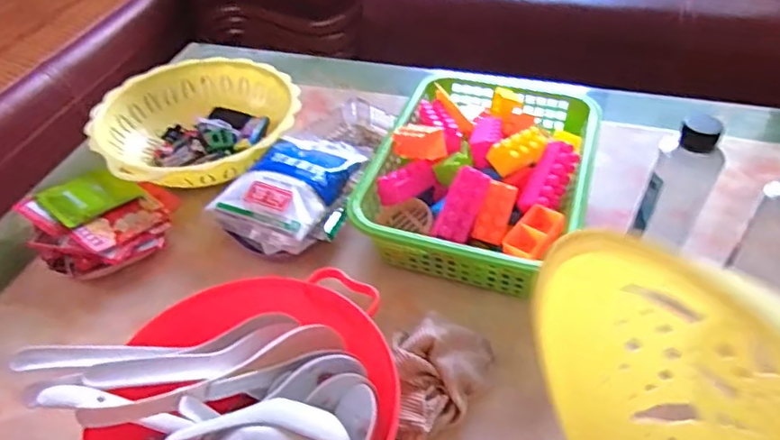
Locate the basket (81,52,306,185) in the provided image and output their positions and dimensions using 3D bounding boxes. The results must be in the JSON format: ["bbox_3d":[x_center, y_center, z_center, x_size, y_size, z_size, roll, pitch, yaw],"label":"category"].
[{"bbox_3d":[-0.242,-0.127,0.756,0.241,0.064,0.245,-1,44,1],"label":"basket"}]

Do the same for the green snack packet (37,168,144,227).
[{"bbox_3d":[-0.324,-0.027,0.639,0.068,0.017,0.085,32,54,30],"label":"green snack packet"}]

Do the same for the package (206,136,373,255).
[{"bbox_3d":[-0.101,-0.045,0.659,0.115,0.038,0.180,20,49,22],"label":"package"}]

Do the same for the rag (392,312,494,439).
[{"bbox_3d":[0.043,0.135,0.497,0.087,0.043,0.104,2,44,4],"label":"rag"}]

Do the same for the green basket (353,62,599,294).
[{"bbox_3d":[0.104,-0.063,0.648,0.214,0.080,0.283,12,46,15],"label":"green basket"}]

